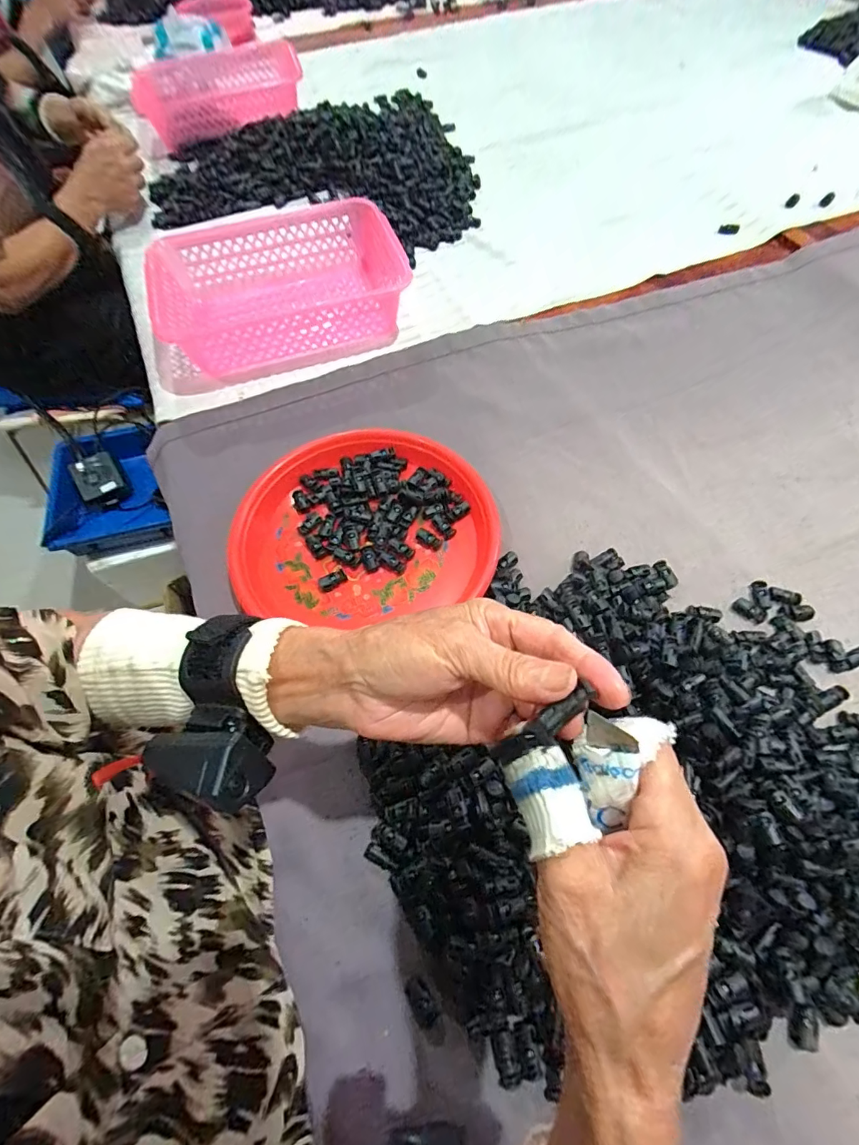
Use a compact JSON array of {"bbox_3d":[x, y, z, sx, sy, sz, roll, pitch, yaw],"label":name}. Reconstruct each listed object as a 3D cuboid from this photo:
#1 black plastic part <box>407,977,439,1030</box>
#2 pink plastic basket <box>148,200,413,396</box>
[{"bbox_3d":[-0.005,0.286,0.317,0.015,0.005,0.028,-26,65,-10],"label":"black plastic part"},{"bbox_3d":[-0.204,-0.375,0.635,0.340,0.074,0.224,-17,63,-6],"label":"pink plastic basket"}]

